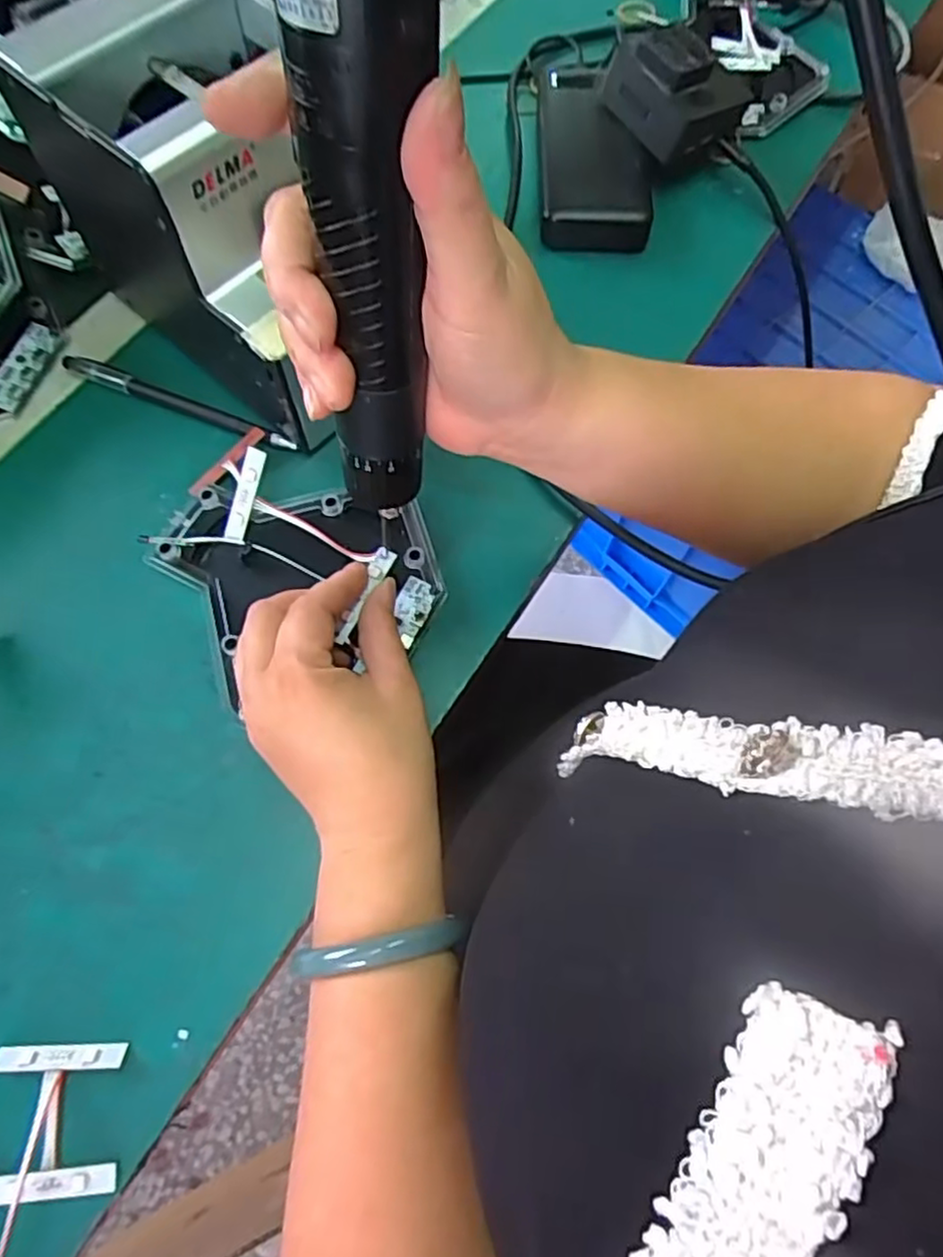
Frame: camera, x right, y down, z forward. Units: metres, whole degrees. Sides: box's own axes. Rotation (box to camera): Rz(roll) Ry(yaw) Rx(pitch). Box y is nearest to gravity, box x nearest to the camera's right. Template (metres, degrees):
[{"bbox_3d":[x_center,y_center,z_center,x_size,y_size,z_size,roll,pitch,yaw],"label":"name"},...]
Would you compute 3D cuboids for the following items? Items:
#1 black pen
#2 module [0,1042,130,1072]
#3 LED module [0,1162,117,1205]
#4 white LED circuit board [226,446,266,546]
[{"bbox_3d":[-0.179,-0.138,0.431,0.162,0.013,0.011,22,69,8],"label":"black pen"},{"bbox_3d":[-0.177,0.184,0.304,0.056,0.004,0.010,-1,67,-2],"label":"module"},{"bbox_3d":[-0.173,0.226,0.287,0.057,0.004,0.011,-4,67,-3],"label":"LED module"},{"bbox_3d":[-0.121,-0.071,0.379,0.012,0.004,0.053,26,112,9],"label":"white LED circuit board"}]

